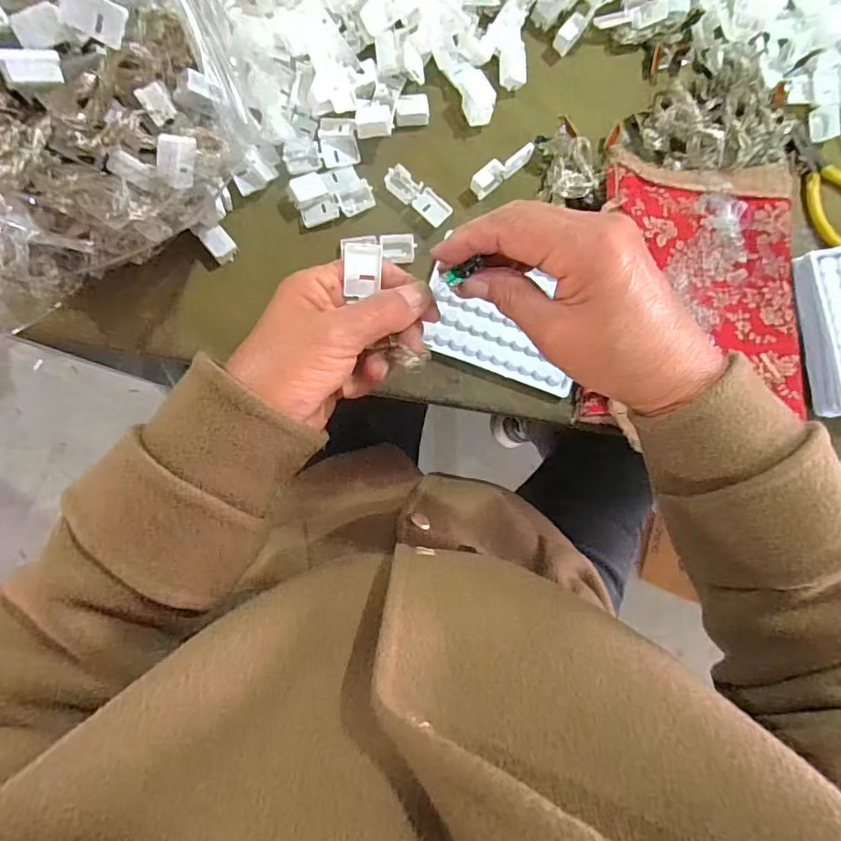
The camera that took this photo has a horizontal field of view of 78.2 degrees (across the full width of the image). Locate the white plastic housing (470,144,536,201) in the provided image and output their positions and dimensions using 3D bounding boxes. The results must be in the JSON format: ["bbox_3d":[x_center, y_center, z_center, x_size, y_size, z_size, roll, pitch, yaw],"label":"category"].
[{"bbox_3d":[0.062,-0.196,0.403,0.058,0.016,0.015,-42,92,-6],"label":"white plastic housing"}]

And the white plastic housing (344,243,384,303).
[{"bbox_3d":[-0.030,-0.081,0.273,0.019,0.011,0.024,0,108,-11],"label":"white plastic housing"}]

